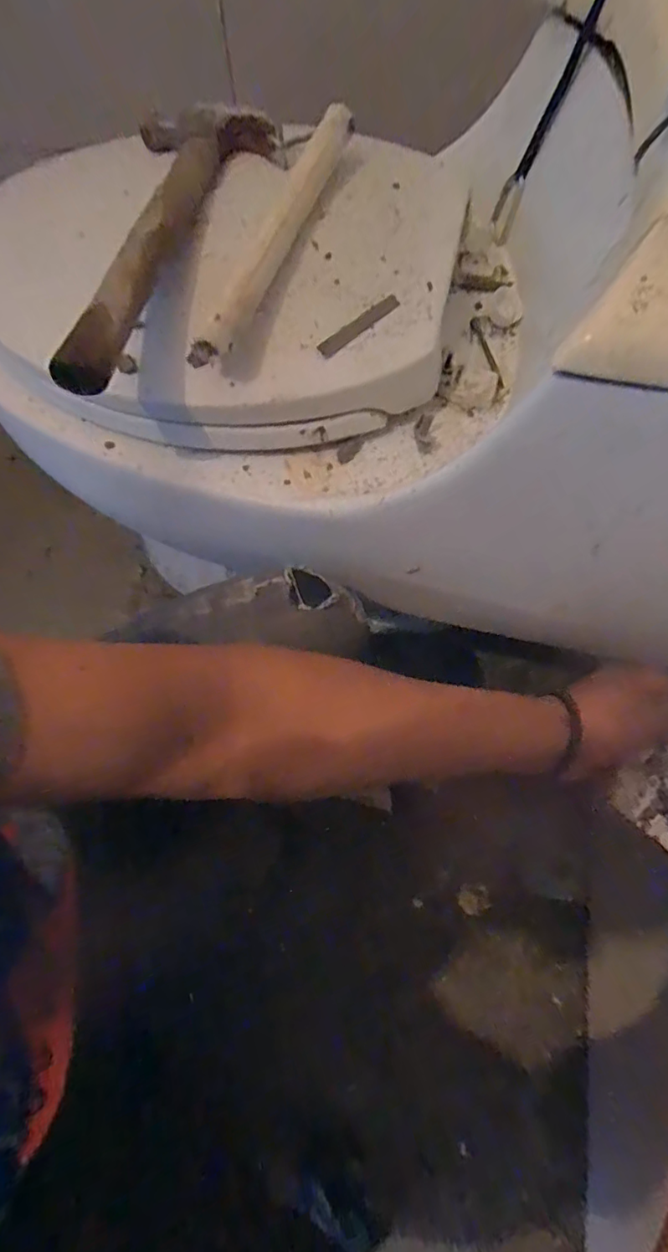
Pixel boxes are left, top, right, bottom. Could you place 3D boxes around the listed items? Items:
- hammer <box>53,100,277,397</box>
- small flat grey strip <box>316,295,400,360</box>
[{"bbox_3d":[-0.129,-0.272,0.374,0.077,0.035,0.286,17,68,8],"label":"hammer"},{"bbox_3d":[0.018,-0.213,0.381,0.070,0.004,0.011,-39,92,-6],"label":"small flat grey strip"}]

